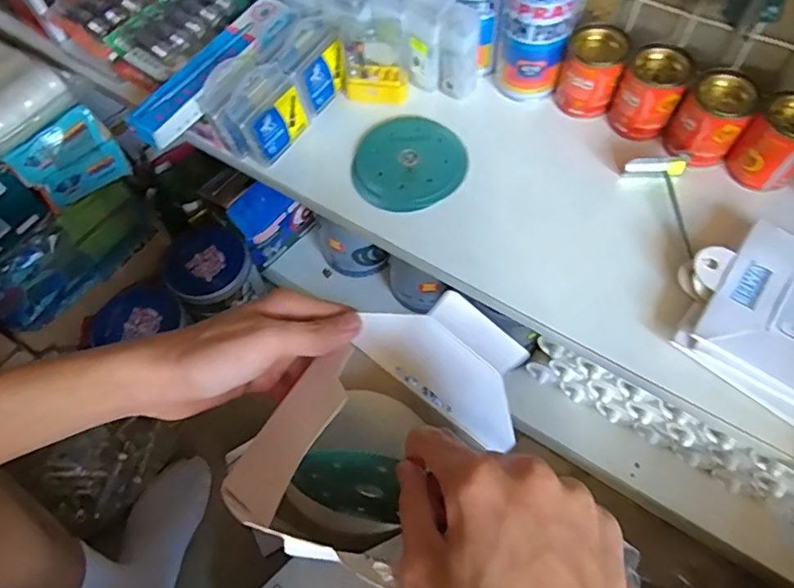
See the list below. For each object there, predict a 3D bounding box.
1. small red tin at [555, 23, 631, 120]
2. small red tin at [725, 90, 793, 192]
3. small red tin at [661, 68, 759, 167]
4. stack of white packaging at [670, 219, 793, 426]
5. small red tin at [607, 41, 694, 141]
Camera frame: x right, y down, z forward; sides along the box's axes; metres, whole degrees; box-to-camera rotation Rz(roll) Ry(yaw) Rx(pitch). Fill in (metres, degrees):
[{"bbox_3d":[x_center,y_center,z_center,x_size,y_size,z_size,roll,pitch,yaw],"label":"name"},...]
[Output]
[{"bbox_3d":[0.186,-0.211,0.516,0.052,0.069,0.050,-1,60,2],"label":"small red tin"},{"bbox_3d":[0.331,-0.131,0.465,0.055,0.069,0.048,38,68,22],"label":"small red tin"},{"bbox_3d":[0.282,-0.156,0.484,0.054,0.065,0.059,-1,60,2],"label":"small red tin"},{"bbox_3d":[0.301,0.020,0.411,0.154,0.025,0.139,32,66,19],"label":"stack of white packaging"},{"bbox_3d":[0.234,-0.186,0.498,0.052,0.068,0.050,-1,60,2],"label":"small red tin"}]

